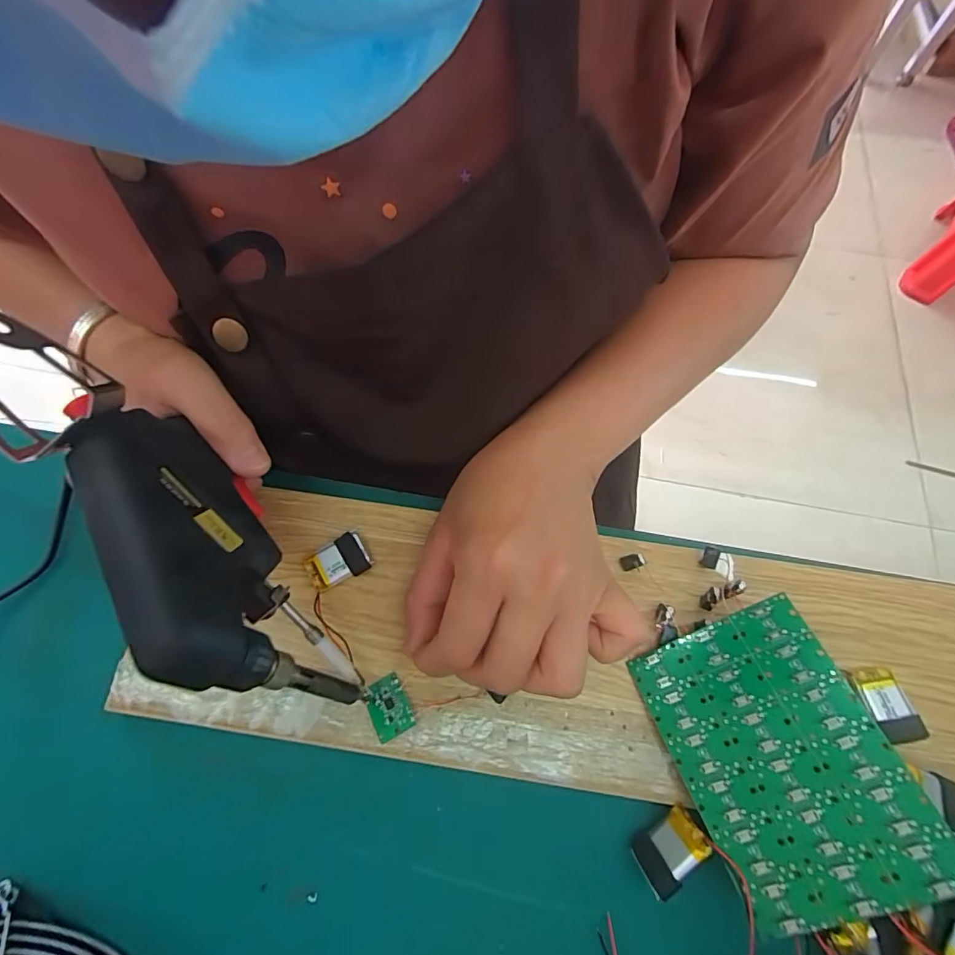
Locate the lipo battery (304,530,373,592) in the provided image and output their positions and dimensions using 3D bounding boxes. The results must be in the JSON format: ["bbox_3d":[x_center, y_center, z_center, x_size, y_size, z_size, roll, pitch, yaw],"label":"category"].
[{"bbox_3d":[-0.072,0.044,0.251,0.031,0.009,0.021,-27,71,-11],"label":"lipo battery"}]

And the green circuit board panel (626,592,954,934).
[{"bbox_3d":[0.122,0.115,0.201,0.078,0.004,0.107,-33,60,17],"label":"green circuit board panel"}]

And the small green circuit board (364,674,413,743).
[{"bbox_3d":[-0.042,0.108,0.228,0.018,0.004,0.026,-25,62,-13],"label":"small green circuit board"}]

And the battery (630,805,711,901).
[{"bbox_3d":[0.082,0.159,0.208,0.031,0.004,0.021,-45,35,1],"label":"battery"}]

